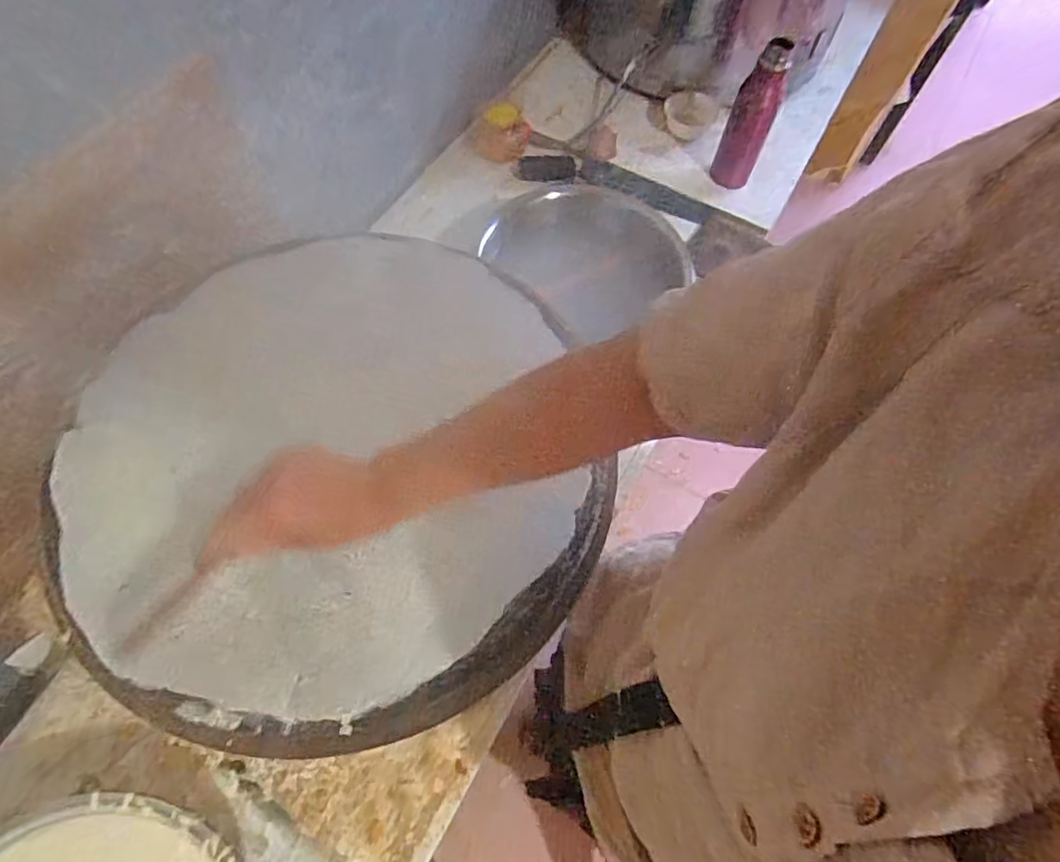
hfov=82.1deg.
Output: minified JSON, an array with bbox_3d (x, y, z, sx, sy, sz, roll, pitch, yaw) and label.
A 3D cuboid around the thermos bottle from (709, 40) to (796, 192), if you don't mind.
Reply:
[{"bbox_3d":[0.391,-0.550,1.068,0.070,0.256,0.063,30,66,11],"label":"thermos bottle"}]

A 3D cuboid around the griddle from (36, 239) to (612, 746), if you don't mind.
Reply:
[{"bbox_3d":[-0.193,0.024,0.594,0.493,0.047,0.508,1,64,-3],"label":"griddle"}]

